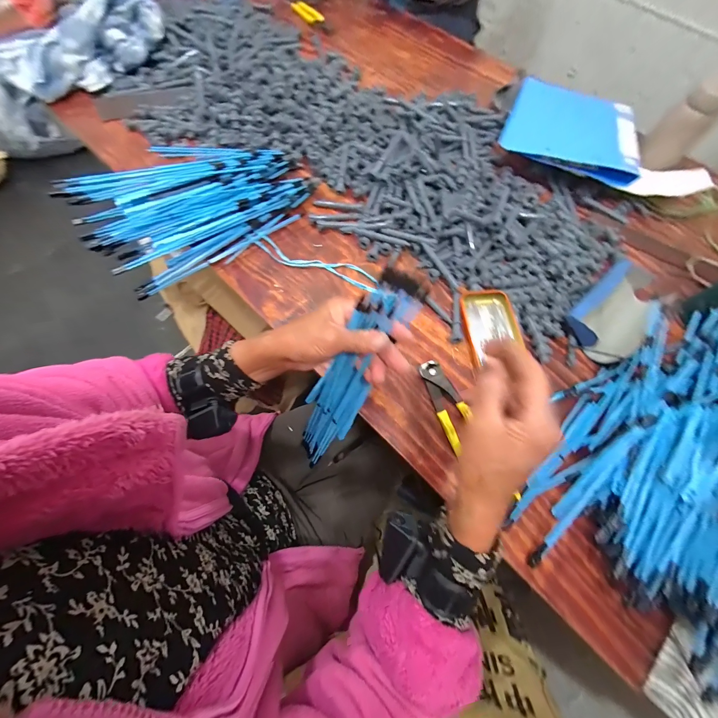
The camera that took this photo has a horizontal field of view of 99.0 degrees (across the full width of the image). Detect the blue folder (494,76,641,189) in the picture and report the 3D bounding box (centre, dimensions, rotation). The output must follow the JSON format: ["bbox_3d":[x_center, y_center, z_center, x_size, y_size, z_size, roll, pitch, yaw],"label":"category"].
[{"bbox_3d":[0.434,-0.469,0.616,0.257,0.062,0.320,23,69,7],"label":"blue folder"}]

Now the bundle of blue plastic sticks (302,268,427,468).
[{"bbox_3d":[-0.021,0.027,0.403,0.076,0.329,0.050,40,41,13],"label":"bundle of blue plastic sticks"}]

